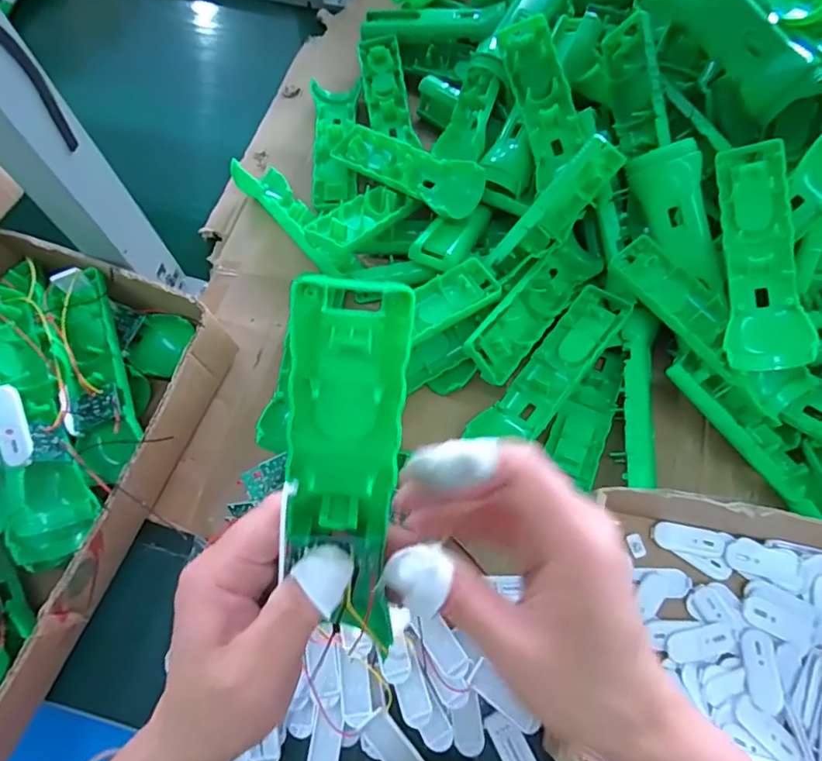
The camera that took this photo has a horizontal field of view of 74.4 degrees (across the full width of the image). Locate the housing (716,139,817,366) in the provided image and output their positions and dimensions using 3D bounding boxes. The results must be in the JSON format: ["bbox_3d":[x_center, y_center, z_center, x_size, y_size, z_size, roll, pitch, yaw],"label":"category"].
[{"bbox_3d":[0.240,-0.090,0.375,0.046,0.033,0.162,0,82,0],"label":"housing"}]

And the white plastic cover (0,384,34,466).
[{"bbox_3d":[-0.238,0.026,0.322,0.016,0.007,0.048,-19,82,-8],"label":"white plastic cover"}]

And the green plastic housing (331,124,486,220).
[{"bbox_3d":[-0.012,-0.190,0.485,0.165,0.028,0.048,34,71,28],"label":"green plastic housing"}]

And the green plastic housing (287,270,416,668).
[{"bbox_3d":[-0.024,0.035,0.208,0.044,0.017,0.144,2,105,1],"label":"green plastic housing"}]

